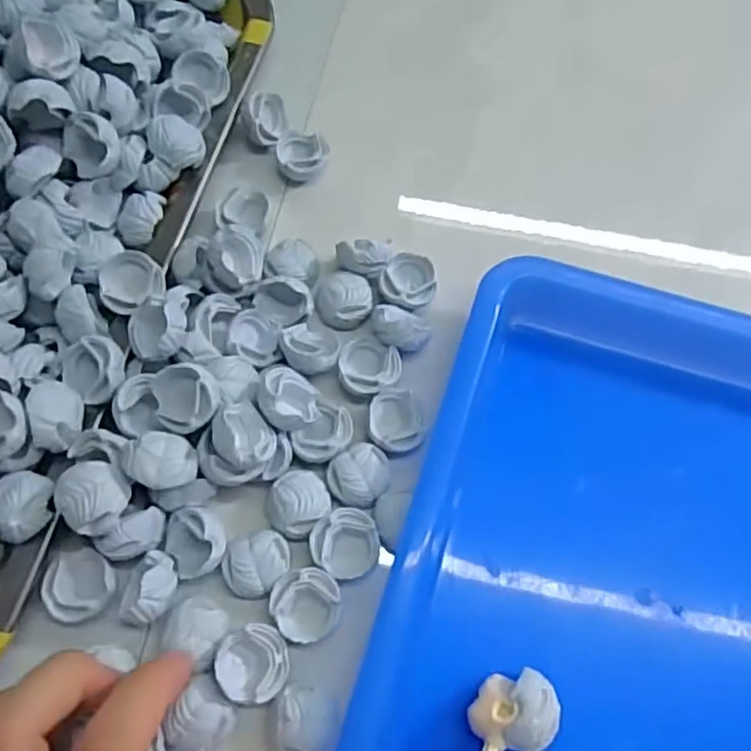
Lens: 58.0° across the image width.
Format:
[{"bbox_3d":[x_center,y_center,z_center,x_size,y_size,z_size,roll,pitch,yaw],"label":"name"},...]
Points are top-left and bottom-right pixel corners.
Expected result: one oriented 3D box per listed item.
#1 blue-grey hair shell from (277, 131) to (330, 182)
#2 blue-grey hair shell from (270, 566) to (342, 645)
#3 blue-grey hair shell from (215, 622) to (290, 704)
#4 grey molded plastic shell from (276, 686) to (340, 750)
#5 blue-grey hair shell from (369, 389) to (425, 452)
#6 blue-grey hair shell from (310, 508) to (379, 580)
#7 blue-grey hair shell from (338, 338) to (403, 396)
[{"bbox_3d":[-0.033,-0.100,0.311,0.023,0.011,0.022,0,67,0],"label":"blue-grey hair shell"},{"bbox_3d":[-0.024,0.079,0.233,0.023,0.010,0.023,-2,67,-1],"label":"blue-grey hair shell"},{"bbox_3d":[-0.040,0.095,0.225,0.022,0.011,0.024,0,67,0],"label":"blue-grey hair shell"},{"bbox_3d":[-0.022,0.112,0.217,0.019,0.008,0.021,9,67,4],"label":"grey molded plastic shell"},{"bbox_3d":[0.008,0.018,0.259,0.020,0.011,0.022,0,67,0],"label":"blue-grey hair shell"},{"bbox_3d":[-0.010,0.060,0.241,0.023,0.011,0.022,0,67,0],"label":"blue-grey hair shell"},{"bbox_3d":[-0.002,-0.003,0.268,0.023,0.009,0.023,0,67,0],"label":"blue-grey hair shell"}]

